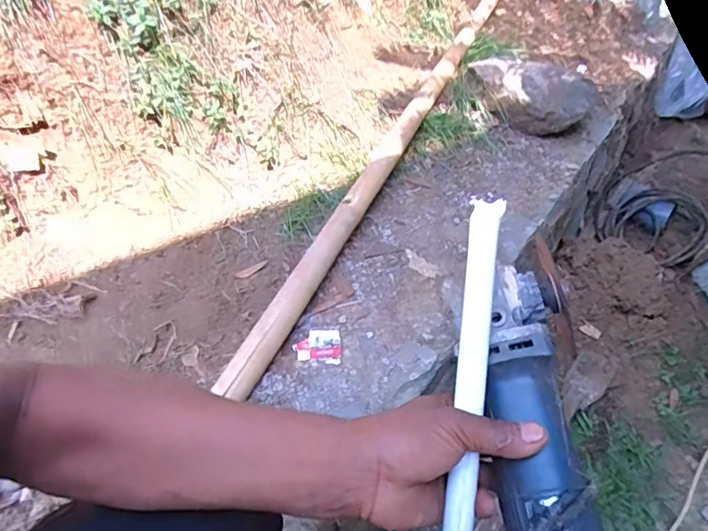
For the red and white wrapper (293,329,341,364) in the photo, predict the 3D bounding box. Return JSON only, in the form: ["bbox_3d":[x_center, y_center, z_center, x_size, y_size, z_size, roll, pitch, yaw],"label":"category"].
[{"bbox_3d":[-0.065,0.144,0.926,0.081,0.005,0.075,-4,46,-1],"label":"red and white wrapper"}]

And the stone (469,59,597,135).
[{"bbox_3d":[0.464,-0.443,1.377,0.314,0.135,0.162,15,46,16],"label":"stone"}]

